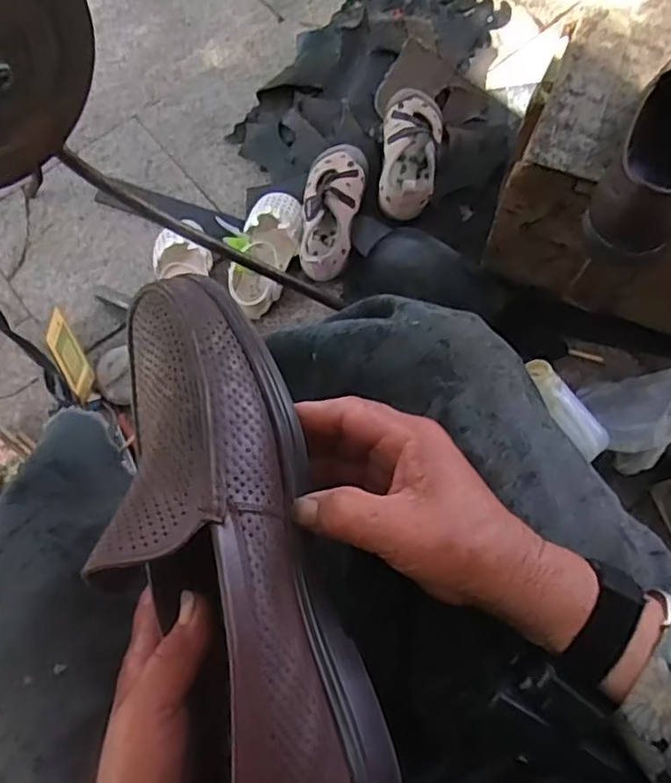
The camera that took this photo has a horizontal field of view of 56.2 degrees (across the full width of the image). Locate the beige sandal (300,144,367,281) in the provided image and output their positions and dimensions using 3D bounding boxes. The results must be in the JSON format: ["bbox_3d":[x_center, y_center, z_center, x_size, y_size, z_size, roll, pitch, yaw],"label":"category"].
[{"bbox_3d":[-0.007,-0.239,0.829,0.079,0.047,0.180,10,84,1],"label":"beige sandal"}]

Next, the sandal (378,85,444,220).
[{"bbox_3d":[0.100,-0.314,0.846,0.080,0.065,0.168,6,70,3],"label":"sandal"}]

